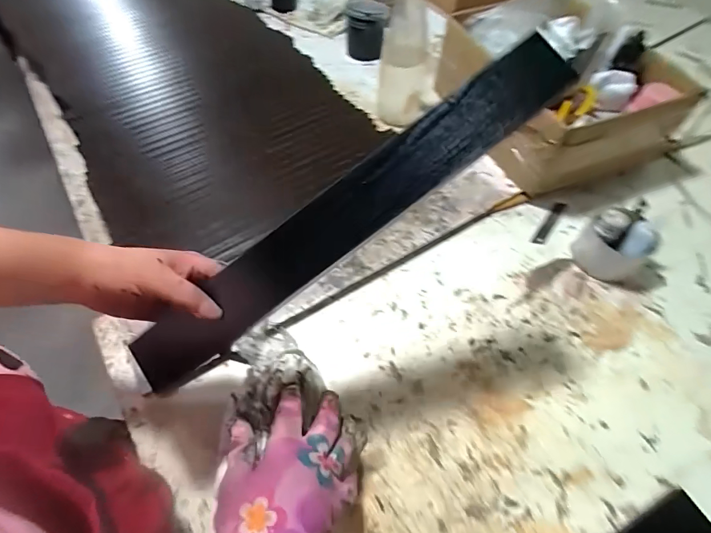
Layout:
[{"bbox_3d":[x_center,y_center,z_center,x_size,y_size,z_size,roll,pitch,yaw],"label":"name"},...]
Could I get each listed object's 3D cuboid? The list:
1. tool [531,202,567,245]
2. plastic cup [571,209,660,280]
[{"bbox_3d":[0.289,-0.068,0.588,0.016,0.004,0.105,32,61,18],"label":"tool"},{"bbox_3d":[0.342,-0.028,0.527,0.061,0.064,0.075,-37,65,-24],"label":"plastic cup"}]

